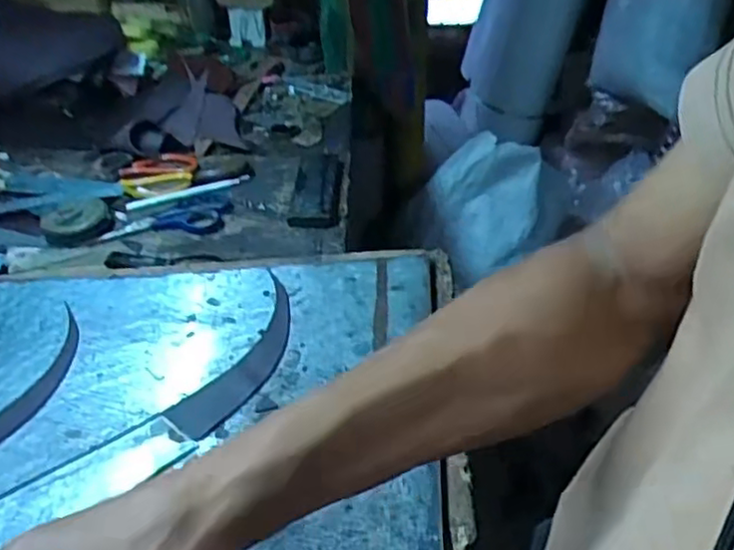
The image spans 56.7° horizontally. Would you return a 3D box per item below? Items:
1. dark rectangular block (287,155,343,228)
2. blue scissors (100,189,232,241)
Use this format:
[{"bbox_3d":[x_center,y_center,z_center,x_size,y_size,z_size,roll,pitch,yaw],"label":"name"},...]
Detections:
[{"bbox_3d":[-0.063,-0.111,0.852,0.061,0.009,0.169,-1,39,2],"label":"dark rectangular block"},{"bbox_3d":[-0.237,-0.067,0.816,0.151,0.011,0.075,-12,40,-10],"label":"blue scissors"}]

